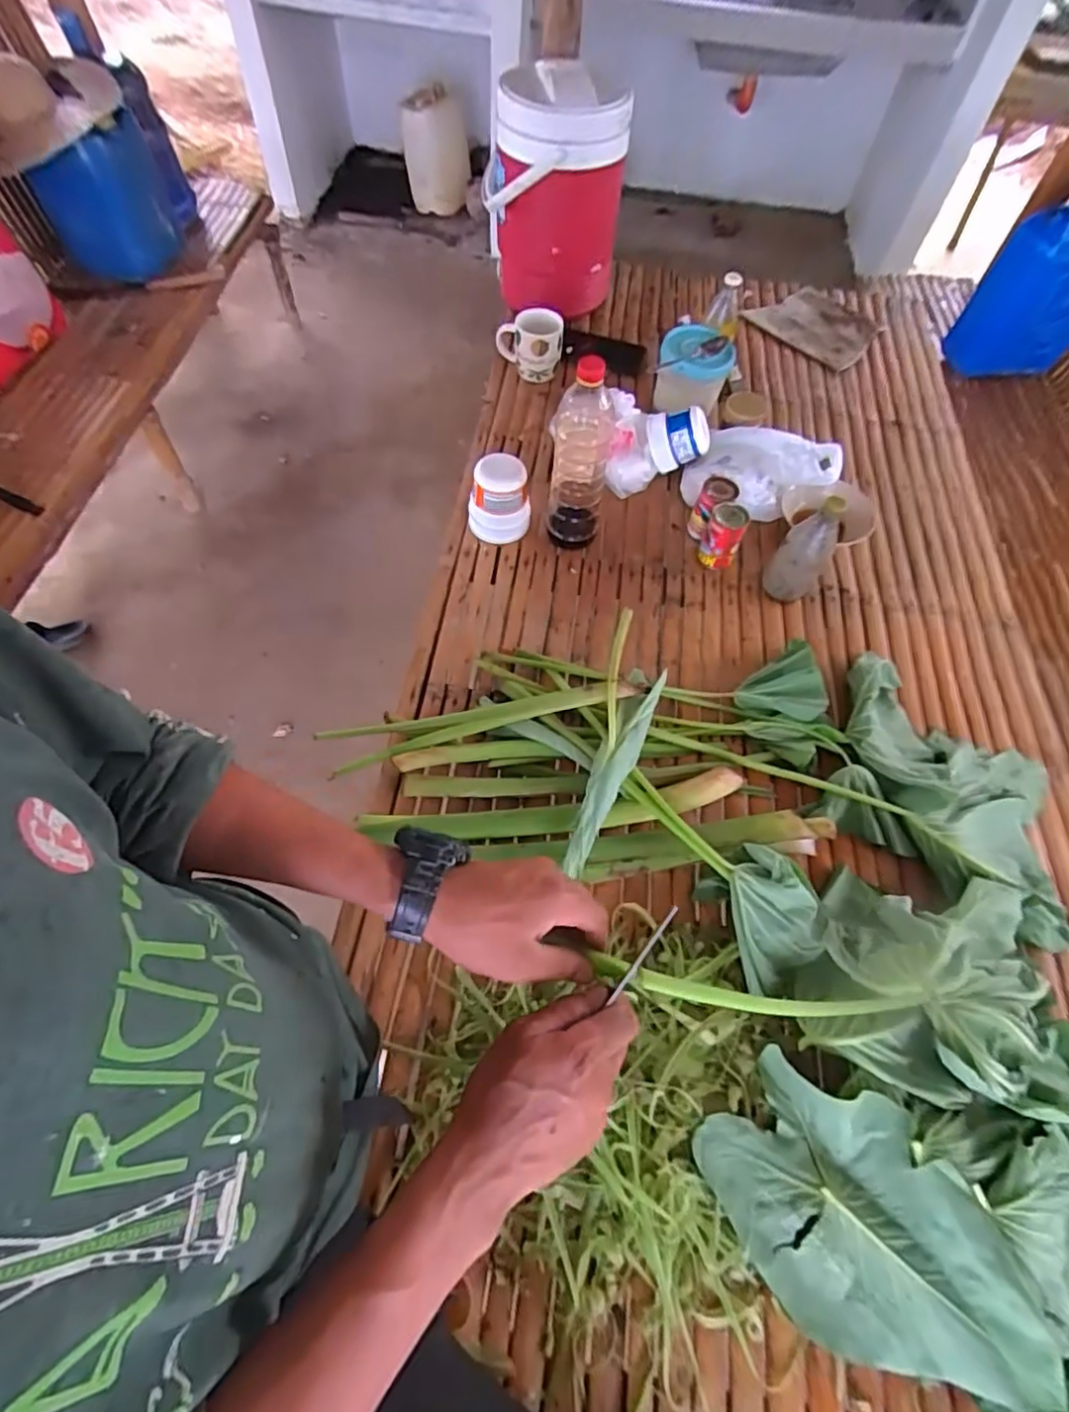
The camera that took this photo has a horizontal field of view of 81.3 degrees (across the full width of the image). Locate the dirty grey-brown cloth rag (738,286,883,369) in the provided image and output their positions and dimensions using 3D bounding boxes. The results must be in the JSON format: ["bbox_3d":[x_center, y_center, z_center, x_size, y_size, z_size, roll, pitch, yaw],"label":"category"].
[{"bbox_3d":[0.585,-0.792,1.294,0.200,0.026,0.237,-39,69,-23],"label":"dirty grey-brown cloth rag"}]

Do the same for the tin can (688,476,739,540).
[{"bbox_3d":[0.272,-0.297,0.953,0.053,0.089,0.058,2,59,-3],"label":"tin can"}]

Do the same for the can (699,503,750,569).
[{"bbox_3d":[0.281,-0.252,0.924,0.052,0.084,0.052,2,59,-3],"label":"can"}]

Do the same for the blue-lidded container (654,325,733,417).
[{"bbox_3d":[0.273,-0.578,1.072,0.122,0.095,0.121,14,60,5],"label":"blue-lidded container"}]

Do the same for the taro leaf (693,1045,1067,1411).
[{"bbox_3d":[0.282,0.450,0.531,0.167,0.066,0.270,-30,66,-19],"label":"taro leaf"}]

